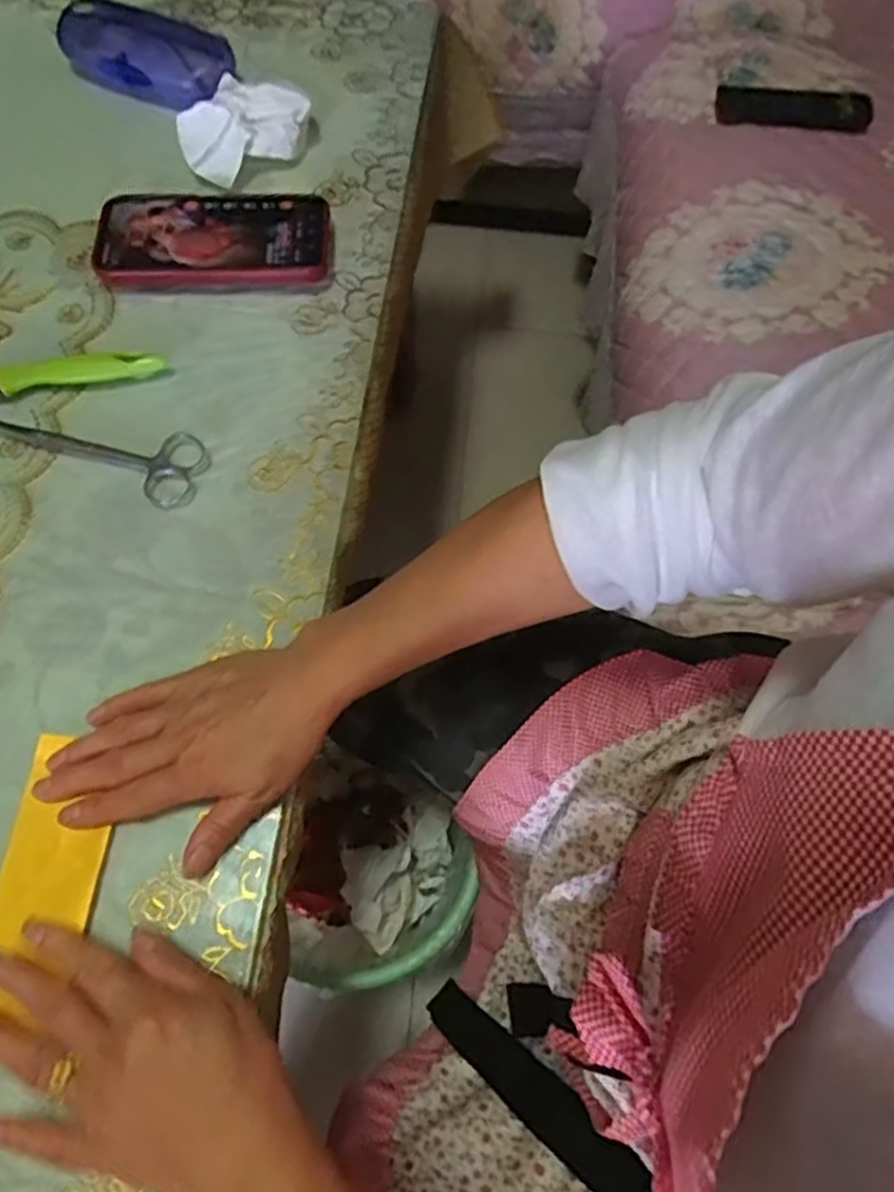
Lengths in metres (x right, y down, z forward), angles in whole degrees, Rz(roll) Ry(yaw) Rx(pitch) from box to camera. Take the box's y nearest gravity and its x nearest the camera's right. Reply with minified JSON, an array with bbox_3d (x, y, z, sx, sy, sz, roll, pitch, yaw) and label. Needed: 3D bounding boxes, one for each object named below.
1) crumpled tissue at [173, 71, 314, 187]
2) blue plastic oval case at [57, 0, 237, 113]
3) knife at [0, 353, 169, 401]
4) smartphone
[{"bbox_3d":[-0.162,-0.362,0.589,0.084,0.046,0.080,17,67,6],"label":"crumpled tissue"},{"bbox_3d":[-0.250,-0.449,0.627,0.153,0.036,0.065,25,68,10],"label":"blue plastic oval case"},{"bbox_3d":[-0.288,-0.144,0.510,0.189,0.015,0.027,-5,67,-3],"label":"knife"},{"bbox_3d":[-0.170,-0.263,0.551,0.167,0.018,0.076,1,72,0],"label":"smartphone"}]

